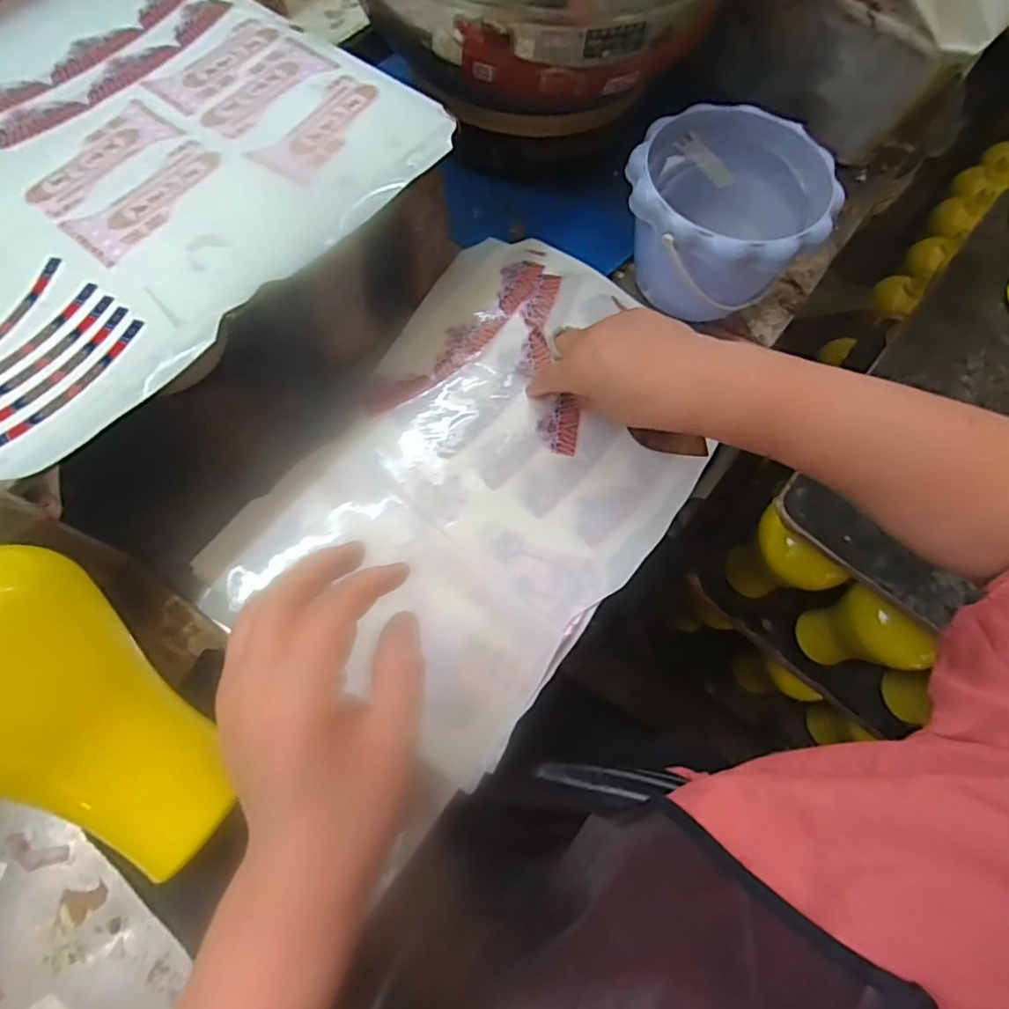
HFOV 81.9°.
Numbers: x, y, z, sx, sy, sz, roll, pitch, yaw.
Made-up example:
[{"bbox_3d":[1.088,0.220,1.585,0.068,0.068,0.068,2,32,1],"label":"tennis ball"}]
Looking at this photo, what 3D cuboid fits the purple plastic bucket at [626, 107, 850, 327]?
[{"bbox_3d":[0.176,-0.231,0.496,0.150,0.112,0.157,1,68,-1],"label":"purple plastic bucket"}]

